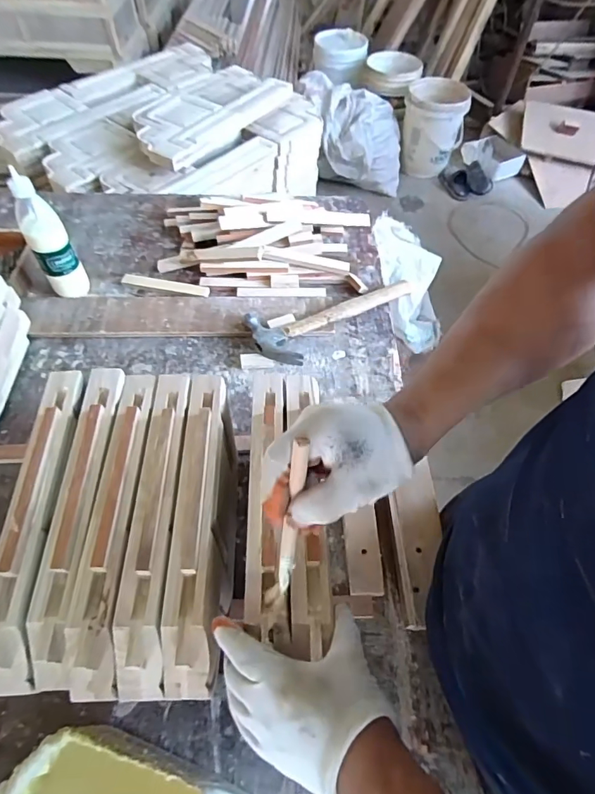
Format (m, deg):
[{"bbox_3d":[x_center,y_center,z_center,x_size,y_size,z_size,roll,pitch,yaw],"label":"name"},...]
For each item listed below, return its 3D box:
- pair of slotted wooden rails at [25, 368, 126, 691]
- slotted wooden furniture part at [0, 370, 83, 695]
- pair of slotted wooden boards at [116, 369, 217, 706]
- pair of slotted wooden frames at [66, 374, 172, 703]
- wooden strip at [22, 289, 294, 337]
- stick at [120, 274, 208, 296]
[{"bbox_3d":[-0.220,0.111,0.463,0.043,0.064,0.315,-2,56,-3],"label":"pair of slotted wooden rails"},{"bbox_3d":[-0.263,0.113,0.458,0.044,0.067,0.318,-3,56,-3],"label":"slotted wooden furniture part"},{"bbox_3d":[-0.142,0.113,0.458,0.043,0.065,0.320,-1,56,-2],"label":"pair of slotted wooden boards"},{"bbox_3d":[-0.179,0.114,0.453,0.043,0.058,0.316,-2,56,-2],"label":"pair of slotted wooden frames"},{"bbox_3d":[-0.256,-0.160,0.837,0.476,0.016,0.109,0,56,-1],"label":"wooden strip"},{"bbox_3d":[-0.261,-0.221,0.882,0.182,0.008,0.023,11,68,10],"label":"stick"}]

